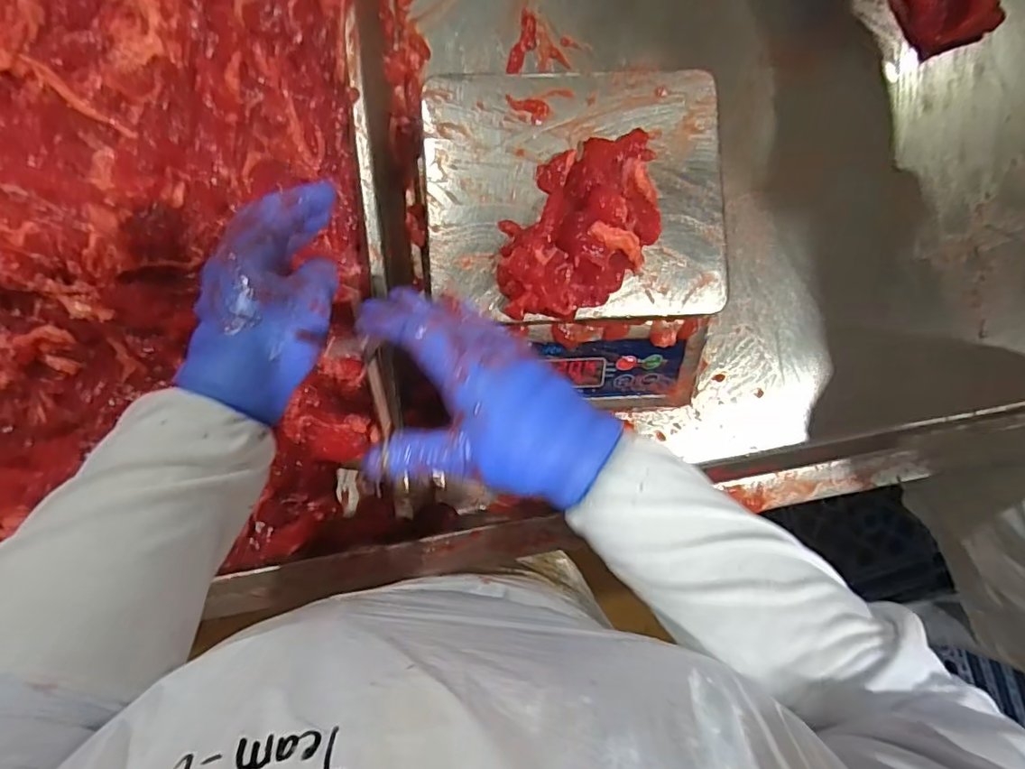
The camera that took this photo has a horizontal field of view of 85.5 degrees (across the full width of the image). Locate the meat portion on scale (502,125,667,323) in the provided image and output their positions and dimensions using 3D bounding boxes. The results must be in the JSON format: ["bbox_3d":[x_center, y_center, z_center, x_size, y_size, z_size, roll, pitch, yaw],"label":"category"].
[{"bbox_3d":[0.054,-0.116,0.398,0.091,0.037,0.157,33,87,-1],"label":"meat portion on scale"}]

